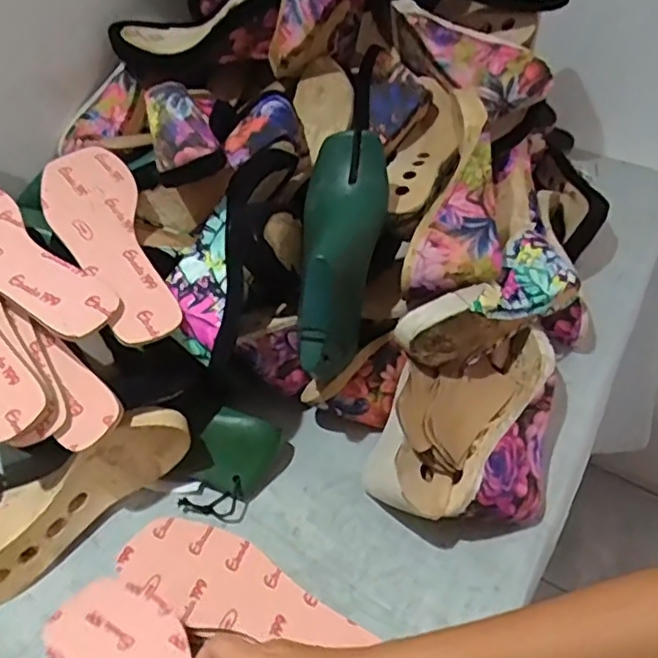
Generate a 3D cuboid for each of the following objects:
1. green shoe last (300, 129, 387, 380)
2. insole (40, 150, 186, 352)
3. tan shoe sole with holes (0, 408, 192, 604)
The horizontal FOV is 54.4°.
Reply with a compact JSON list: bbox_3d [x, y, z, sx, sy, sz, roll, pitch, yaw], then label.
[{"bbox_3d":[0.007,-0.074,0.576,0.069,0.067,0.223,6,74,7],"label":"green shoe last"},{"bbox_3d":[-0.200,-0.083,0.570,0.079,0.009,0.235,-16,60,-20],"label":"insole"},{"bbox_3d":[-0.228,0.144,0.571,0.230,0.086,0.080,-39,56,-7],"label":"tan shoe sole with holes"}]

